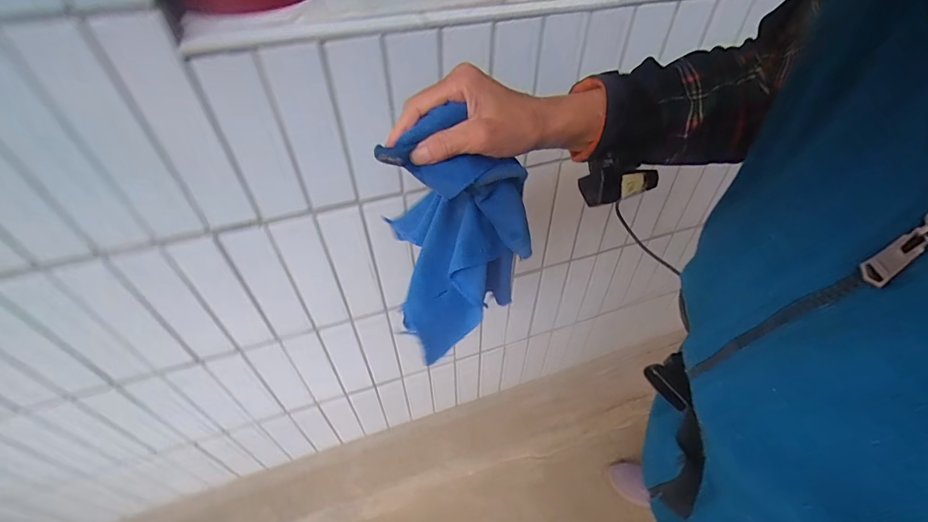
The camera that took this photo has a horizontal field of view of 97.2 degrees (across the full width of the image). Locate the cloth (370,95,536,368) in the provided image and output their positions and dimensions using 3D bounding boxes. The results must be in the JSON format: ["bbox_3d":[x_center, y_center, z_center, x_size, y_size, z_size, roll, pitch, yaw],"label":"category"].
[{"bbox_3d":[-0.001,-0.035,0.356,0.120,0.162,0.138,-10,48,-11],"label":"cloth"}]

